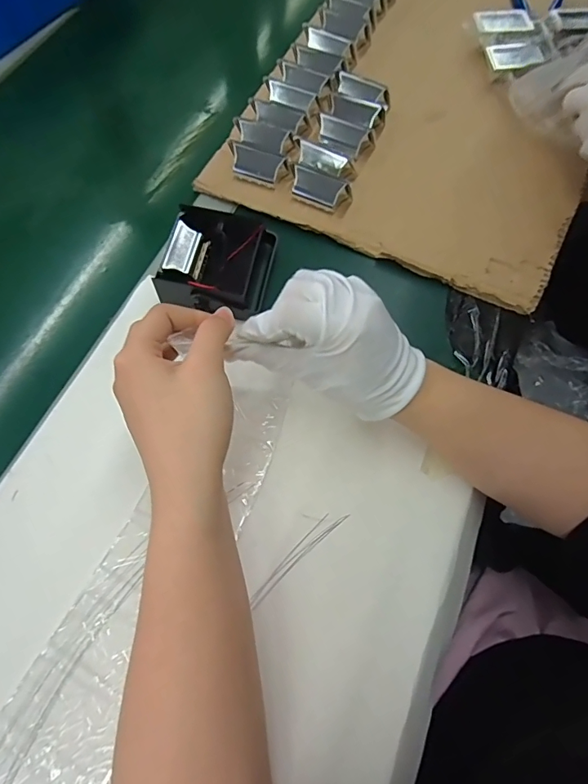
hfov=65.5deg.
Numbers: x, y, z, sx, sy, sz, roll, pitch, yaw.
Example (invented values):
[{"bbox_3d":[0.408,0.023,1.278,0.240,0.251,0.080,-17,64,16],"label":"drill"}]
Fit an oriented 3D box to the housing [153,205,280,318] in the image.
[{"bbox_3d":[-0.066,-0.115,0.405,0.085,0.032,0.097,11,67,2],"label":"housing"}]

